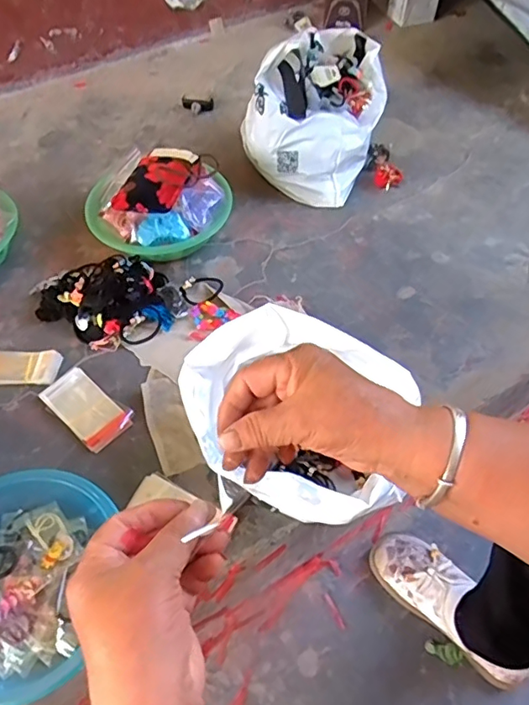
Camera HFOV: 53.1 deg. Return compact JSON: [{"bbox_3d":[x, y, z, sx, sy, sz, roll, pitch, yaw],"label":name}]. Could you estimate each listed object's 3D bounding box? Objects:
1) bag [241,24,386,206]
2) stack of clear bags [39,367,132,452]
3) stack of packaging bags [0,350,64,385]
[{"bbox_3d":[0.106,-0.470,1.008,0.220,0.197,0.328,14,56,11],"label":"bag"},{"bbox_3d":[-0.242,0.076,0.727,0.131,0.020,0.070,36,62,24],"label":"stack of clear bags"},{"bbox_3d":[-0.362,0.023,0.767,0.128,0.017,0.056,-1,54,0],"label":"stack of packaging bags"}]

